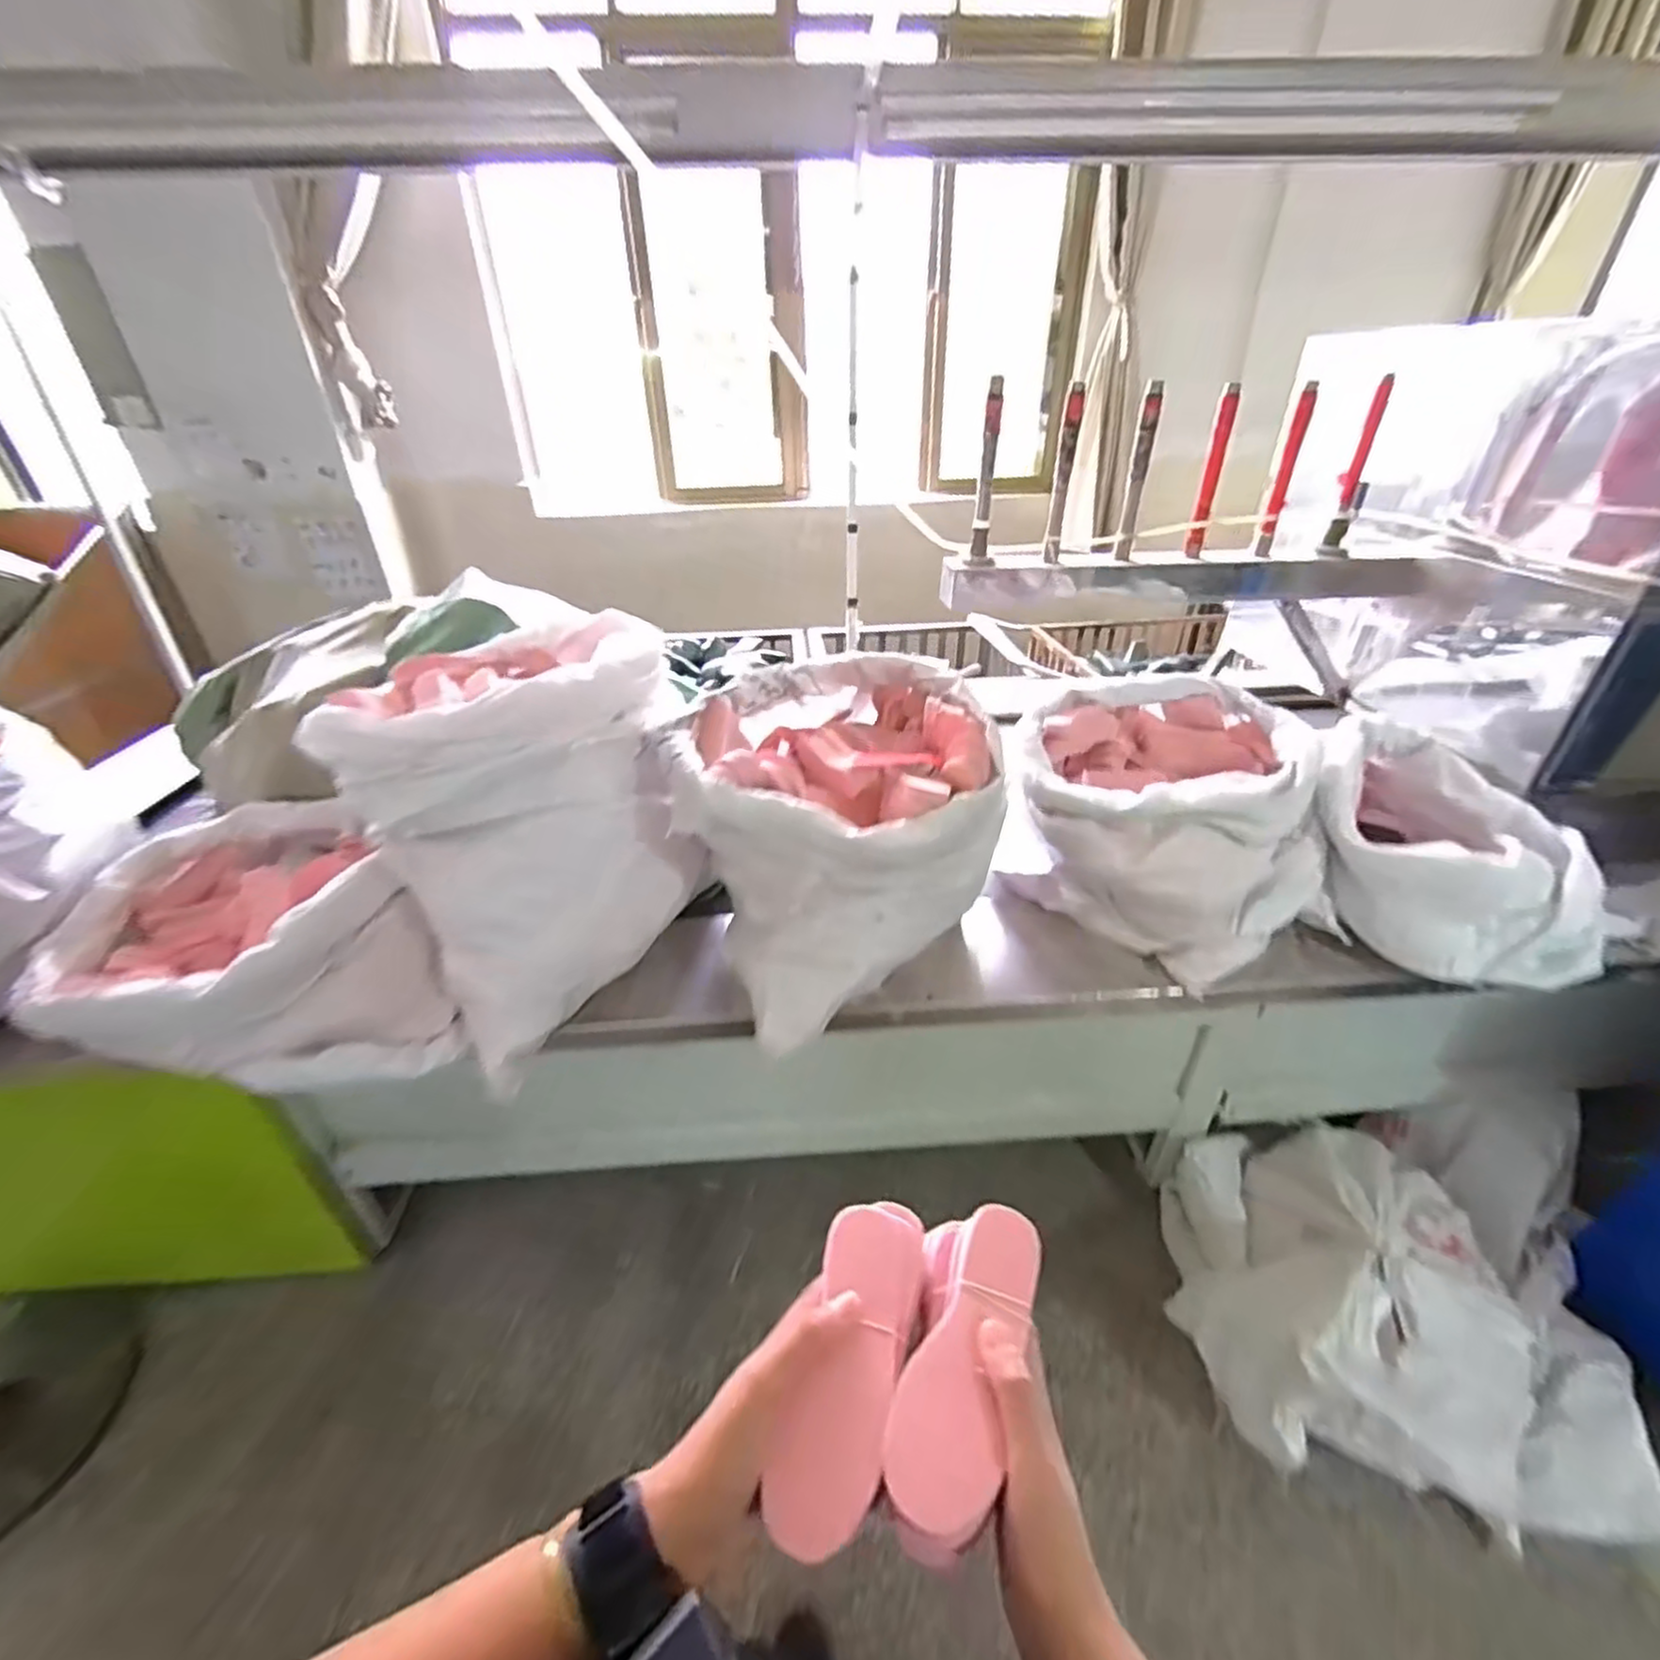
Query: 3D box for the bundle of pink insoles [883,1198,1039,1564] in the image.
[{"bbox_3d":[0.070,0.291,0.385,0.063,0.042,0.153,12,43,20],"label":"bundle of pink insoles"}]

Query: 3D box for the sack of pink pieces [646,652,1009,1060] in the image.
[{"bbox_3d":[-0.002,-0.012,1.000,0.414,0.336,0.384,-18,36,-23],"label":"sack of pink pieces"}]

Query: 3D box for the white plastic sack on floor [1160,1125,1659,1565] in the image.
[{"bbox_3d":[1.008,0.792,1.240,0.702,0.387,0.584,-4,33,-2],"label":"white plastic sack on floor"}]

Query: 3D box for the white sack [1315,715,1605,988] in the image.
[{"bbox_3d":[0.973,0.010,1.120,0.375,0.242,0.407,17,37,26],"label":"white sack"}]

